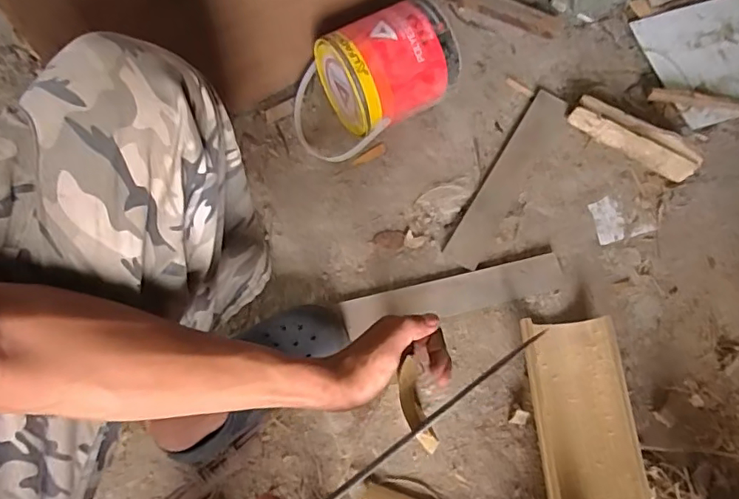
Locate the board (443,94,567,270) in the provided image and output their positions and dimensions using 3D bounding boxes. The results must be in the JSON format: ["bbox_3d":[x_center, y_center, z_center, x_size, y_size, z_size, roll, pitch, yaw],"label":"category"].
[{"bbox_3d":[0.212,-0.113,0.826,0.052,0.012,0.327,32,72,7],"label":"board"}]

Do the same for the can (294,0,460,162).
[{"bbox_3d":[0.003,-0.237,0.788,0.231,0.168,0.151,-18,73,-9],"label":"can"}]

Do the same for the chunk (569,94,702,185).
[{"bbox_3d":[0.406,-0.173,0.826,0.198,0.048,0.047,30,72,7],"label":"chunk"}]

